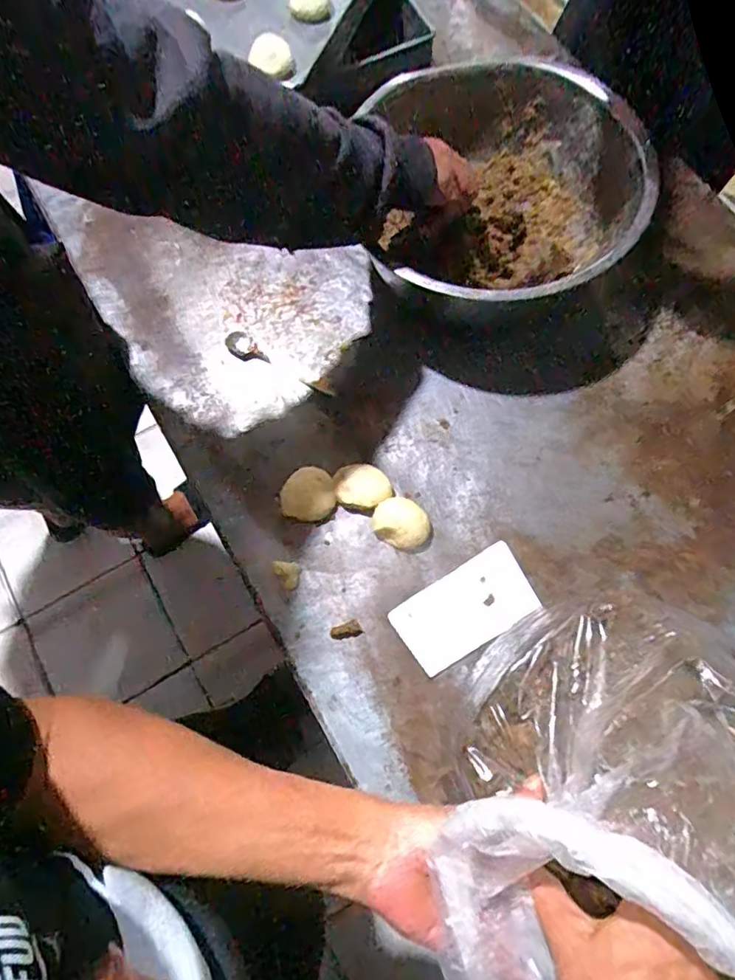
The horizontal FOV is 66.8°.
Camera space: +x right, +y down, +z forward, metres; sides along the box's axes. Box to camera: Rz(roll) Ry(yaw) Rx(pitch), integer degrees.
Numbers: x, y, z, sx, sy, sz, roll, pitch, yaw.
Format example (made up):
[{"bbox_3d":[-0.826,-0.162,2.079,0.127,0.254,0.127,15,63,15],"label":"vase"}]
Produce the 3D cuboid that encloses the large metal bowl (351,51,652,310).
[{"bbox_3d":[0.157,-0.359,0.688,0.320,0.136,0.299,0,72,1],"label":"large metal bowl"}]

